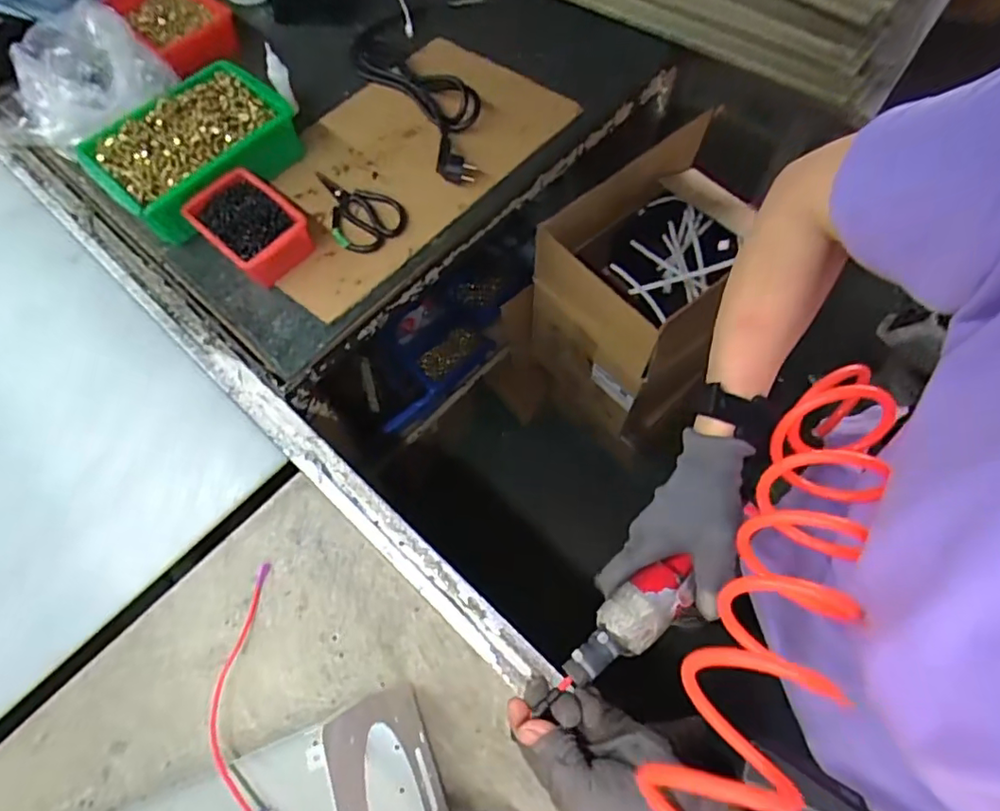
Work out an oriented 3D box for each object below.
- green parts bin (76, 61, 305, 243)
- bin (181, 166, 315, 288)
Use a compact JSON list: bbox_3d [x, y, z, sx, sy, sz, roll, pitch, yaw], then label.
[{"bbox_3d":[-0.421,-0.357,0.789,0.200,0.070,0.254,40,73,17],"label":"green parts bin"},{"bbox_3d":[-0.315,-0.225,0.719,0.149,0.048,0.108,39,73,17],"label":"bin"}]

